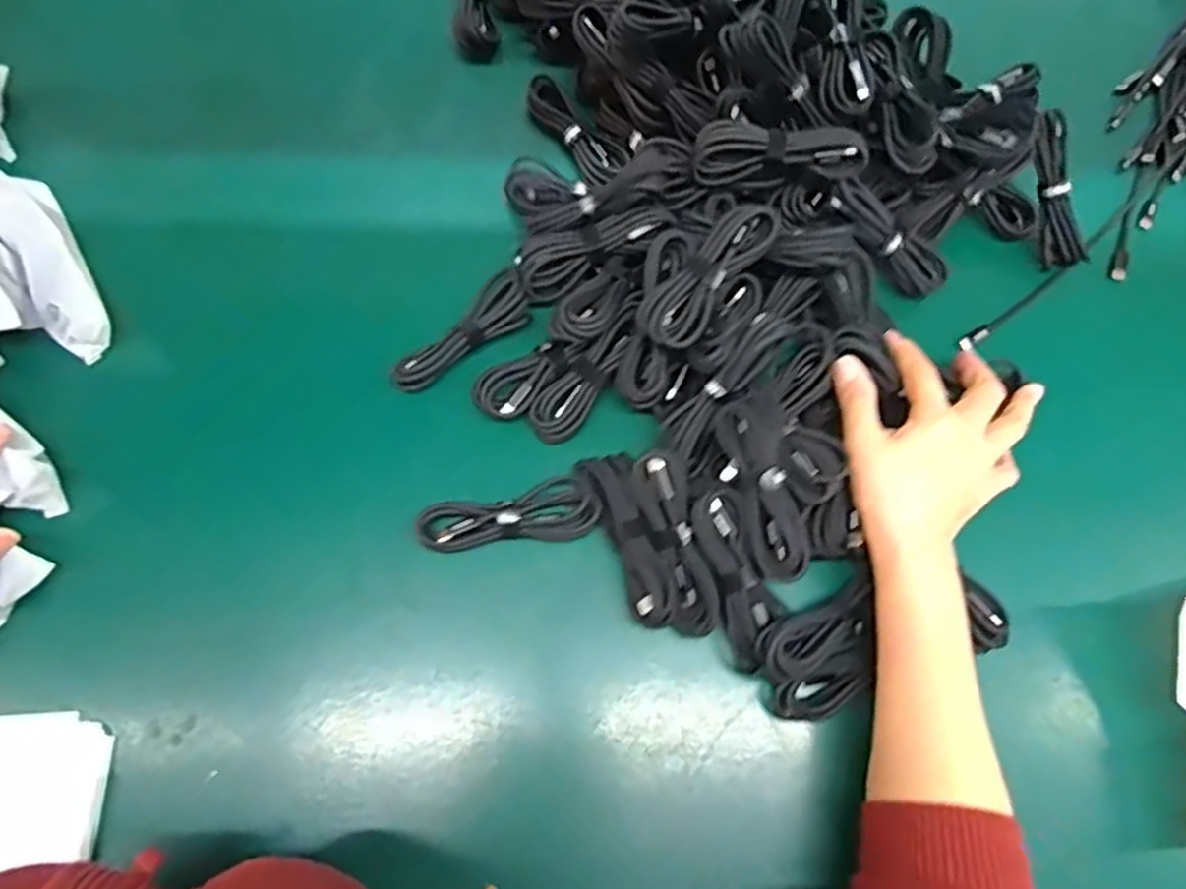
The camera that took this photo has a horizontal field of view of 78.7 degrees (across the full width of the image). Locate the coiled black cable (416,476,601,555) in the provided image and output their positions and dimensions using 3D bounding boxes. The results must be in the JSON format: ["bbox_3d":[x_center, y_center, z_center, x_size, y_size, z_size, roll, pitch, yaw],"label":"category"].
[{"bbox_3d":[-0.052,0.047,0.453,0.109,0.011,0.038,-12,72,-7],"label":"coiled black cable"}]

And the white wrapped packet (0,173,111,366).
[{"bbox_3d":[-0.377,-0.129,0.493,0.059,0.044,0.160,-33,76,-13],"label":"white wrapped packet"}]

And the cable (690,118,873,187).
[{"bbox_3d":[0.121,-0.192,0.477,0.108,0.035,0.023,4,71,-2],"label":"cable"}]

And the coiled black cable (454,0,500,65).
[{"bbox_3d":[-0.100,-0.363,0.592,0.033,0.026,0.103,-9,72,-6],"label":"coiled black cable"}]

